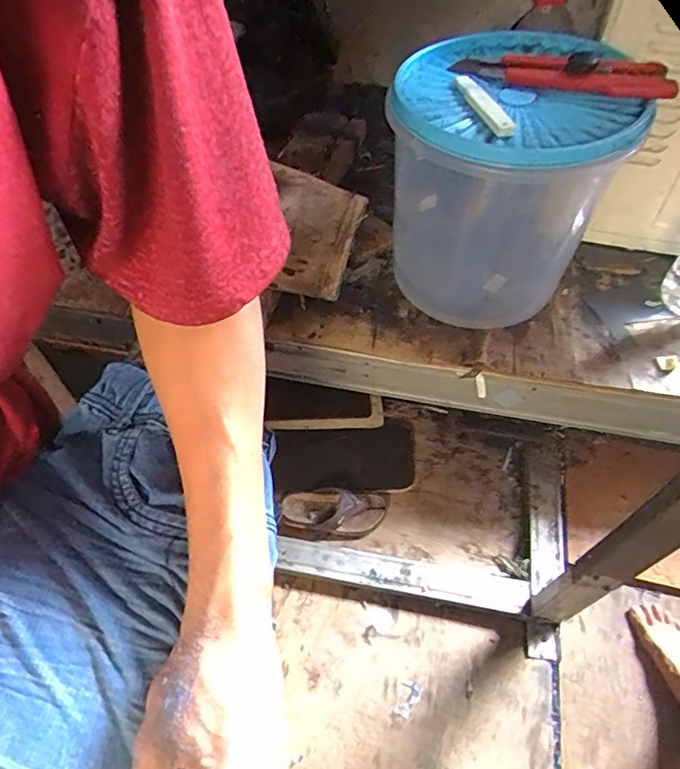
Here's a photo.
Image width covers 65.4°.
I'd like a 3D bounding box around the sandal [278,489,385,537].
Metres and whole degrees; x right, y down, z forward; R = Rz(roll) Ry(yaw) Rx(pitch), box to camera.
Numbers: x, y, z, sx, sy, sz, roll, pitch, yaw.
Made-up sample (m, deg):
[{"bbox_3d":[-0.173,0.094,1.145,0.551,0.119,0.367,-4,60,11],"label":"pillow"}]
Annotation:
[{"bbox_3d":[-0.015,0.302,1.225,0.237,0.050,0.097,5,53,5],"label":"sandal"}]

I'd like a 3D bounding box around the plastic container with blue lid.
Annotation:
[{"bbox_3d":[0.146,-0.185,0.487,0.189,0.199,0.216,18,55,14],"label":"plastic container with blue lid"}]

